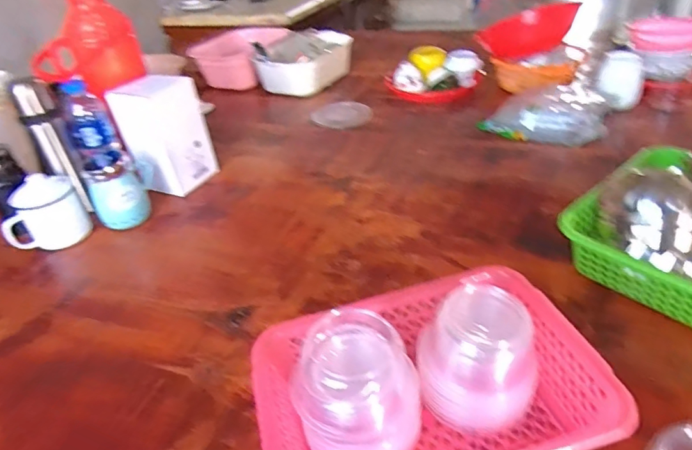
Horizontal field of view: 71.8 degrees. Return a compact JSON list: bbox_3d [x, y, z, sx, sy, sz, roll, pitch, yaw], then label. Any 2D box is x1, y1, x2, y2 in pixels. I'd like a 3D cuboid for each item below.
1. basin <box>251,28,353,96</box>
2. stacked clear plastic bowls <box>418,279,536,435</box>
[{"bbox_3d":[-0.108,-0.474,1.403,0.175,0.125,0.242,14,39,27],"label":"basin"},{"bbox_3d":[0.129,0.132,0.472,0.106,0.113,0.092,-13,35,-9],"label":"stacked clear plastic bowls"}]

